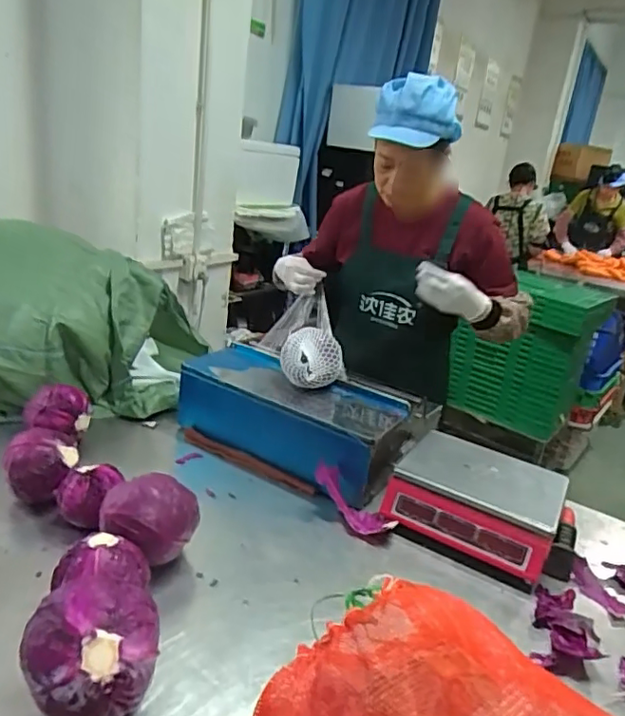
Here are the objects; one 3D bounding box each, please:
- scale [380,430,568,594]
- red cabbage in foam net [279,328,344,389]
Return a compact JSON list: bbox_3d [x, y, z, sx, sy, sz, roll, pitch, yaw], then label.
[{"bbox_3d":[0.316,0.275,1.110,0.304,0.118,0.259,16,22,22],"label":"scale"},{"bbox_3d":[-0.001,0.006,1.208,0.130,0.111,0.116,8,20,1],"label":"red cabbage in foam net"}]

